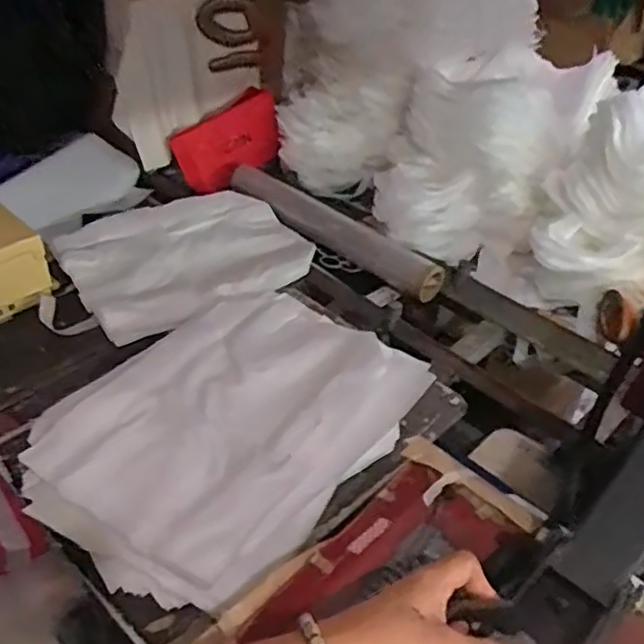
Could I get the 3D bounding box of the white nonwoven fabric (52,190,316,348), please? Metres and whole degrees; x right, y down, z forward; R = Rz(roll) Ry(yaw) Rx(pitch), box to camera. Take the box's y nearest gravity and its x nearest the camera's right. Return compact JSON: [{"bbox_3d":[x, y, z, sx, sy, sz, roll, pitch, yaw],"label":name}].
[{"bbox_3d":[-0.233,-0.118,1.154,0.384,0.075,0.296,-20,46,-27],"label":"white nonwoven fabric"}]

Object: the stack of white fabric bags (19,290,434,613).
[{"bbox_3d":[-0.124,0.125,0.846,0.367,0.081,0.449,32,46,28],"label":"stack of white fabric bags"}]

